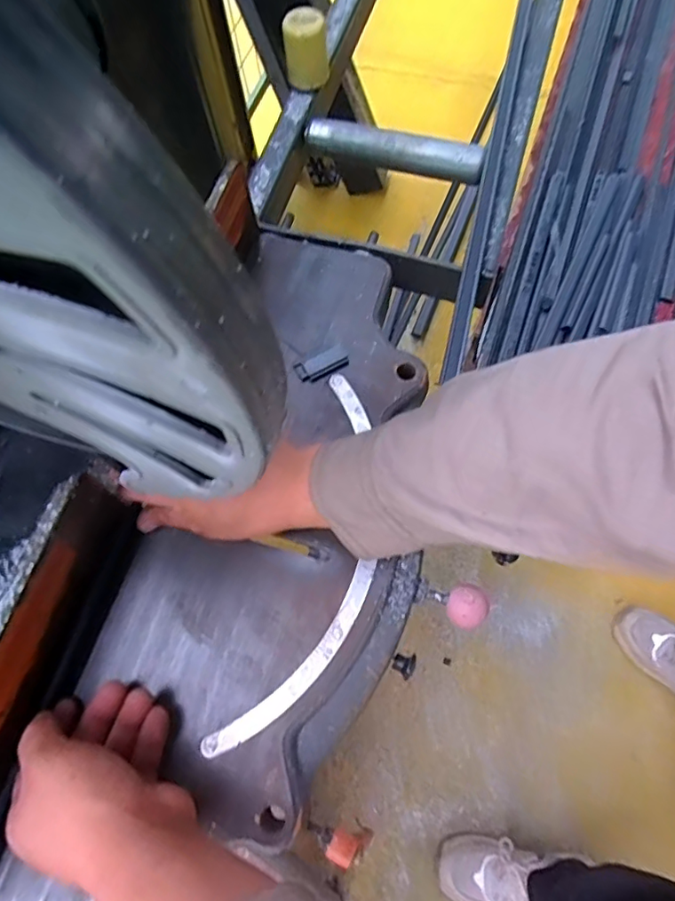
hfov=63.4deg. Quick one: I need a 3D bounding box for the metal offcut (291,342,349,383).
[{"bbox_3d":[-0.013,-0.074,0.465,0.045,0.005,0.022,-28,70,-8],"label":"metal offcut"}]

